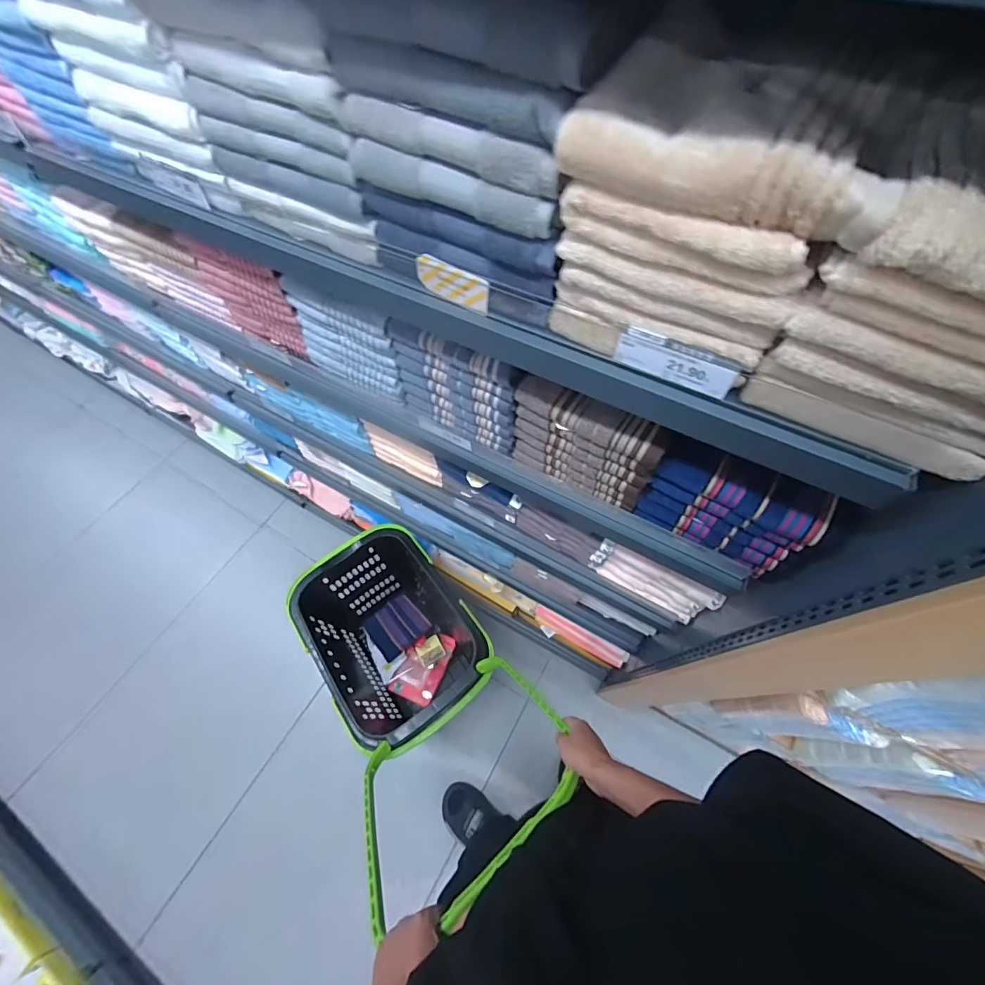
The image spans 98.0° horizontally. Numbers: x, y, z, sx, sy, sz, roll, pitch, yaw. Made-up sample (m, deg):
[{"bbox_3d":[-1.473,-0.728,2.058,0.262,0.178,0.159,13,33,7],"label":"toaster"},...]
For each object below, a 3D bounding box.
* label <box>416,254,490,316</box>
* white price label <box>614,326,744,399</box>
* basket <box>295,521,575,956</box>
[{"bbox_3d":[-0.041,-0.212,0.436,0.086,0.041,0.005,28,66,15],"label":"label"},{"bbox_3d":[0.158,-0.113,0.371,0.100,0.039,0.005,27,66,15],"label":"white price label"},{"bbox_3d":[-0.210,0.397,1.030,0.377,0.806,0.744,-37,67,-16],"label":"basket"}]

